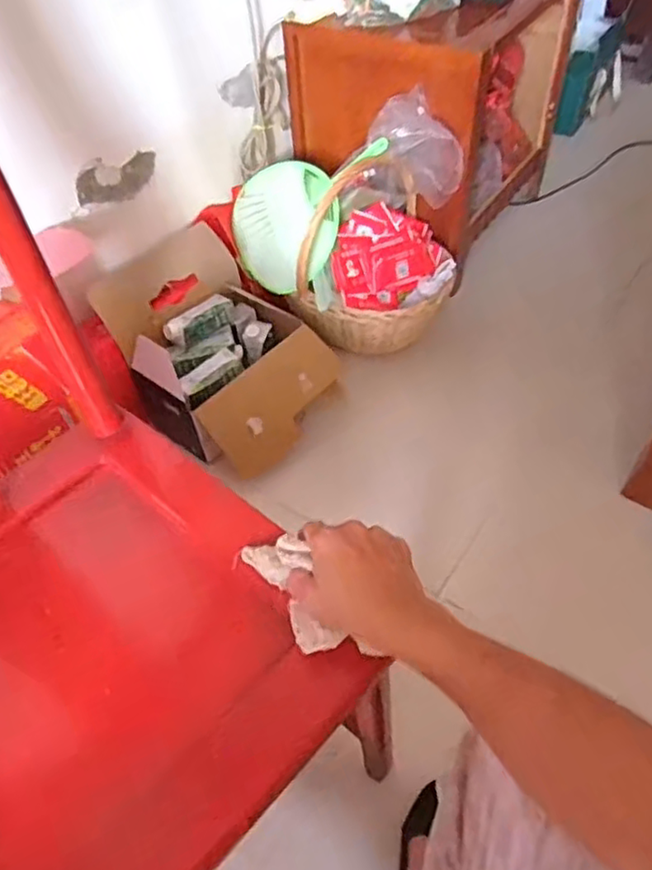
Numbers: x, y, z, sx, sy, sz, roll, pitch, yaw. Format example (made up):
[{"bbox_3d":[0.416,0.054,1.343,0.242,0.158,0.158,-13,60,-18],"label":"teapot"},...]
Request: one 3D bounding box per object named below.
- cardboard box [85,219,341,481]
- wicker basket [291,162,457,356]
[{"bbox_3d":[-0.188,-0.157,1.167,0.351,0.256,0.308,29,58,25],"label":"cardboard box"},{"bbox_3d":[0.081,-0.329,1.234,0.313,0.282,0.270,-10,50,-3],"label":"wicker basket"}]

